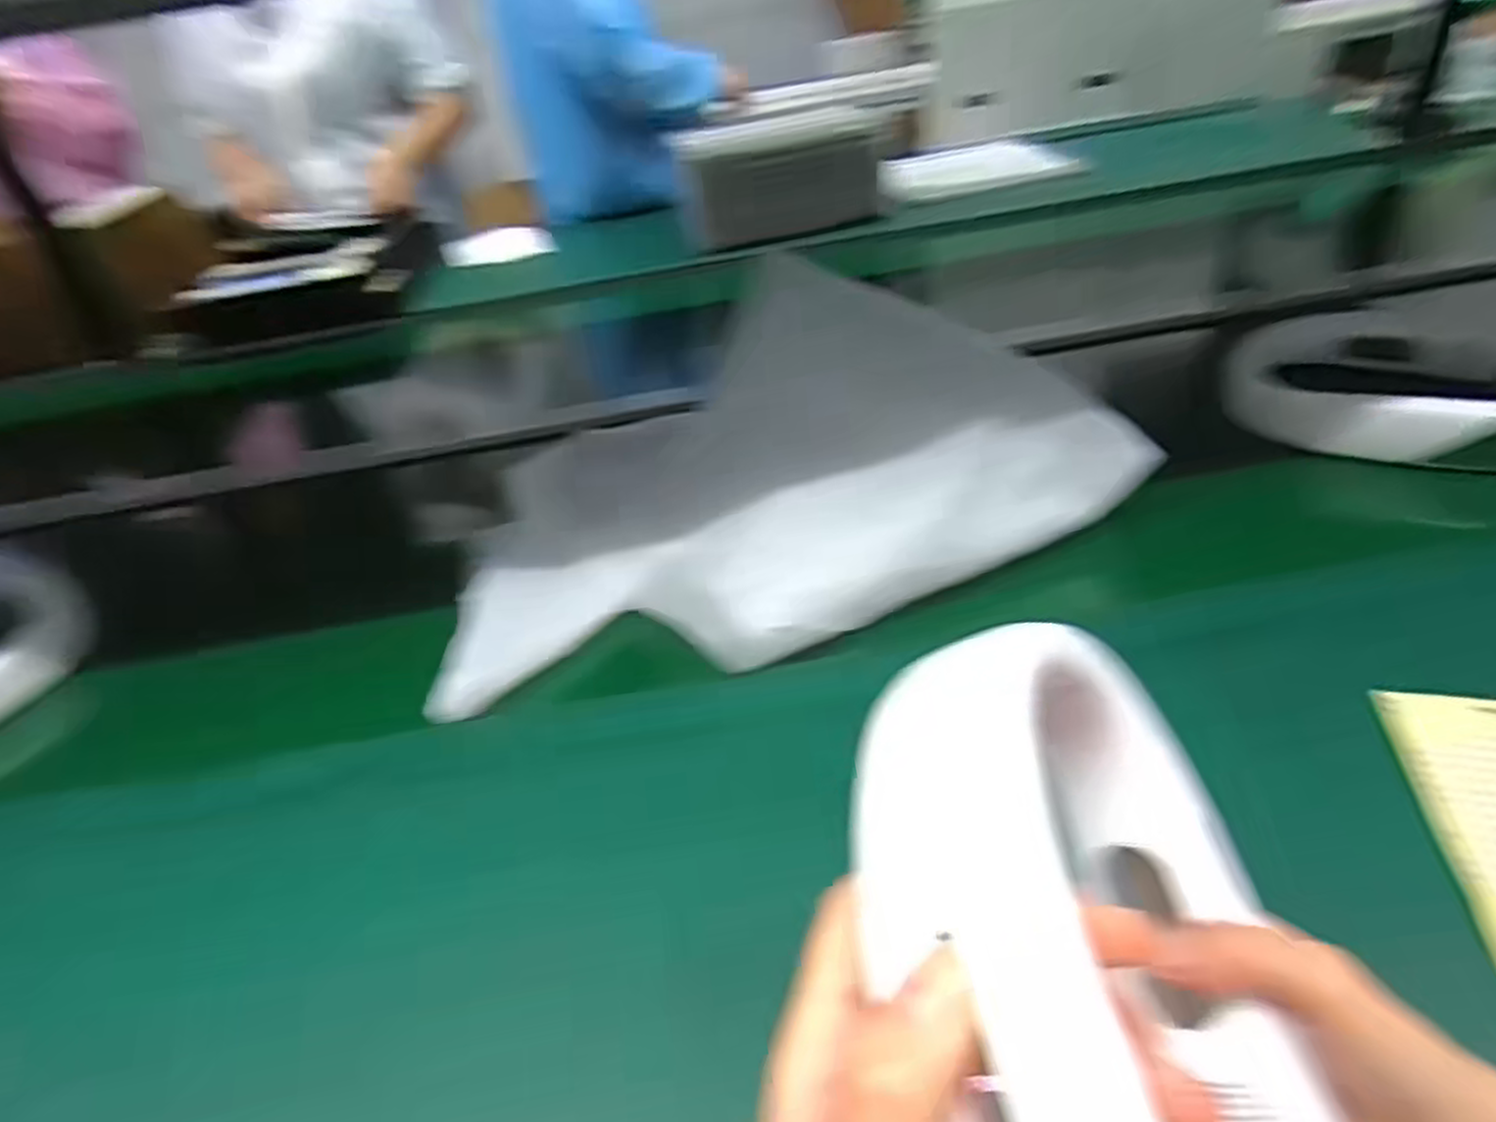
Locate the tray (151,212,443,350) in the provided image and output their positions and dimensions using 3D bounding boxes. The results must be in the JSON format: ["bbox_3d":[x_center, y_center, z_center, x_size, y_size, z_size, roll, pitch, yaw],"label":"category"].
[{"bbox_3d":[-0.742,-0.506,1.371,0.369,0.122,0.393,-8,38,-1],"label":"tray"}]

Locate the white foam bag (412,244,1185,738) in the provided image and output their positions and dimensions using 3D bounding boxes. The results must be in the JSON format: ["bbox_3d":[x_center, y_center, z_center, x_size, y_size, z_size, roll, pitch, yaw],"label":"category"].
[{"bbox_3d":[0.014,-0.071,0.574,0.476,0.182,0.189,-12,39,-6],"label":"white foam bag"}]

